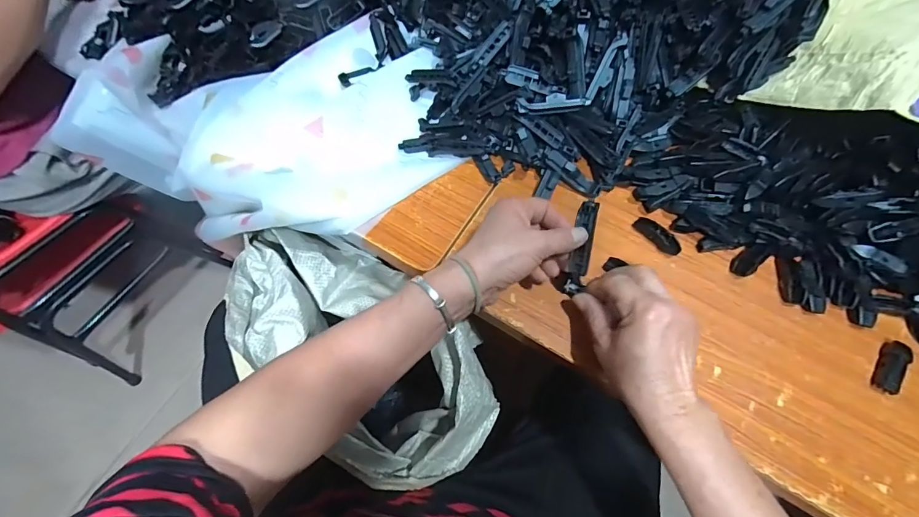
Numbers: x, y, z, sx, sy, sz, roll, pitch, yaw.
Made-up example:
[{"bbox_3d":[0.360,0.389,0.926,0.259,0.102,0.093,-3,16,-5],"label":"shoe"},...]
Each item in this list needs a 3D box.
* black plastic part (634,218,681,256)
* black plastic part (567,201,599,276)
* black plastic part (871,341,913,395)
[{"bbox_3d":[0.212,-0.025,0.433,0.017,0.013,0.053,-39,70,-15],"label":"black plastic part"},{"bbox_3d":[0.115,-0.019,0.377,0.018,0.007,0.068,10,92,6],"label":"black plastic part"},{"bbox_3d":[0.398,0.098,0.372,0.019,0.011,0.053,36,71,16],"label":"black plastic part"}]

